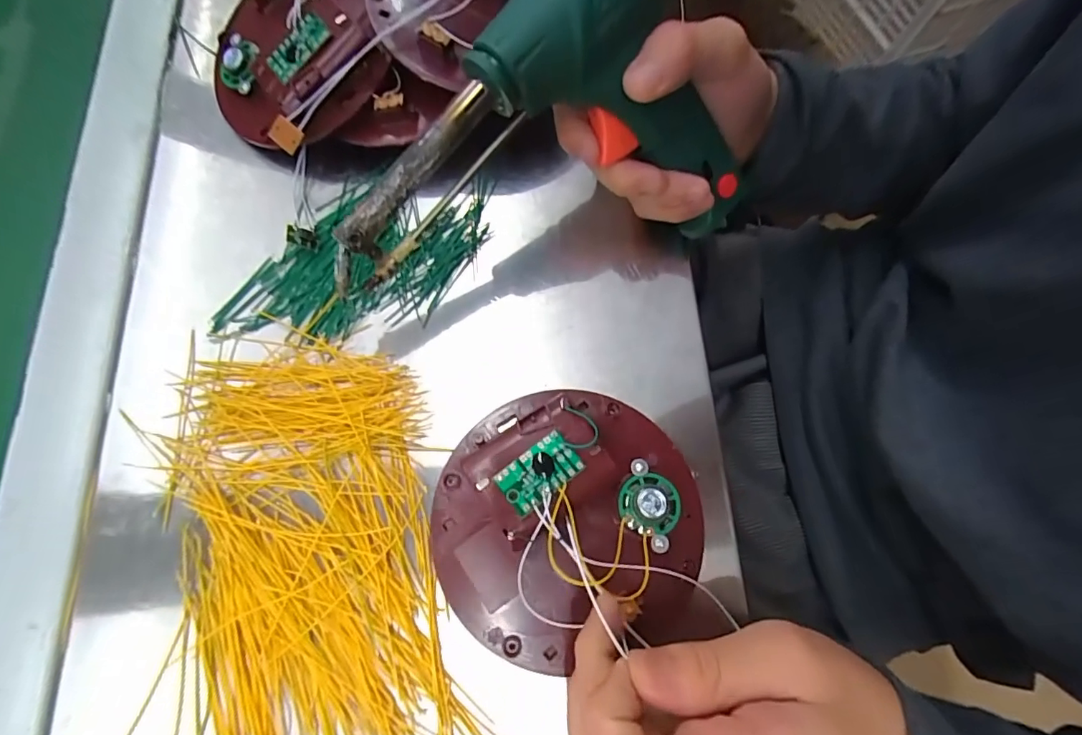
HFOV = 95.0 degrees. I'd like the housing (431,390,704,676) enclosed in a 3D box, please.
[{"bbox_3d":[0.011,0.065,0.222,0.119,0.023,0.111,0,73,-2],"label":"housing"}]

